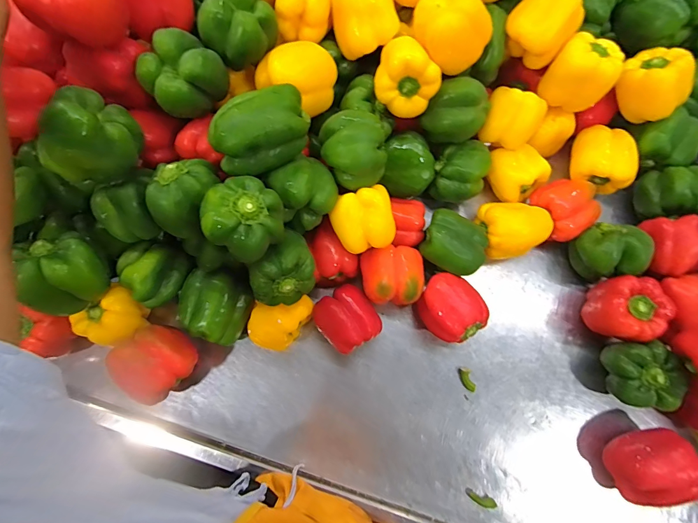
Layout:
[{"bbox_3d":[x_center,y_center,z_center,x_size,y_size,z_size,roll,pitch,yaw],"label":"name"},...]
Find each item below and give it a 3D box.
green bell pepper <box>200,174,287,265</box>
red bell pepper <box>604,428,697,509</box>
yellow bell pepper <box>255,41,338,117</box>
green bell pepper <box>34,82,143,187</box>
[{"bbox_3d":[-0.116,-0.046,0.420,0.084,0.073,0.077,0,77,-1],"label":"green bell pepper"},{"bbox_3d":[0.411,0.281,0.496,0.092,0.088,0.090,-21,78,-5],"label":"red bell pepper"},{"bbox_3d":[-0.069,-0.254,0.500,0.088,0.069,0.096,33,79,7],"label":"yellow bell pepper"},{"bbox_3d":[-0.301,-0.143,0.421,0.085,0.079,0.104,23,78,5],"label":"green bell pepper"}]

